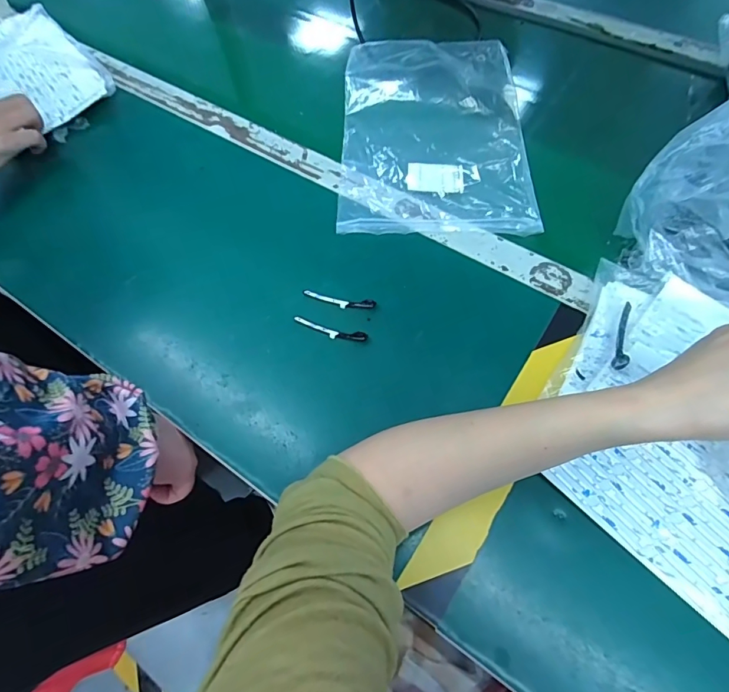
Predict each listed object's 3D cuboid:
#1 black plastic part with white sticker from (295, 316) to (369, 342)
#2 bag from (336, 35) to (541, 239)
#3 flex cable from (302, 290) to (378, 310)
[{"bbox_3d":[-0.033,-0.015,0.423,0.073,0.004,0.013,13,64,10],"label":"black plastic part with white sticker"},{"bbox_3d":[0.084,-0.264,0.542,0.221,0.039,0.319,2,65,2],"label":"bag"},{"bbox_3d":[-0.025,-0.044,0.438,0.072,0.004,0.014,9,63,8],"label":"flex cable"}]

